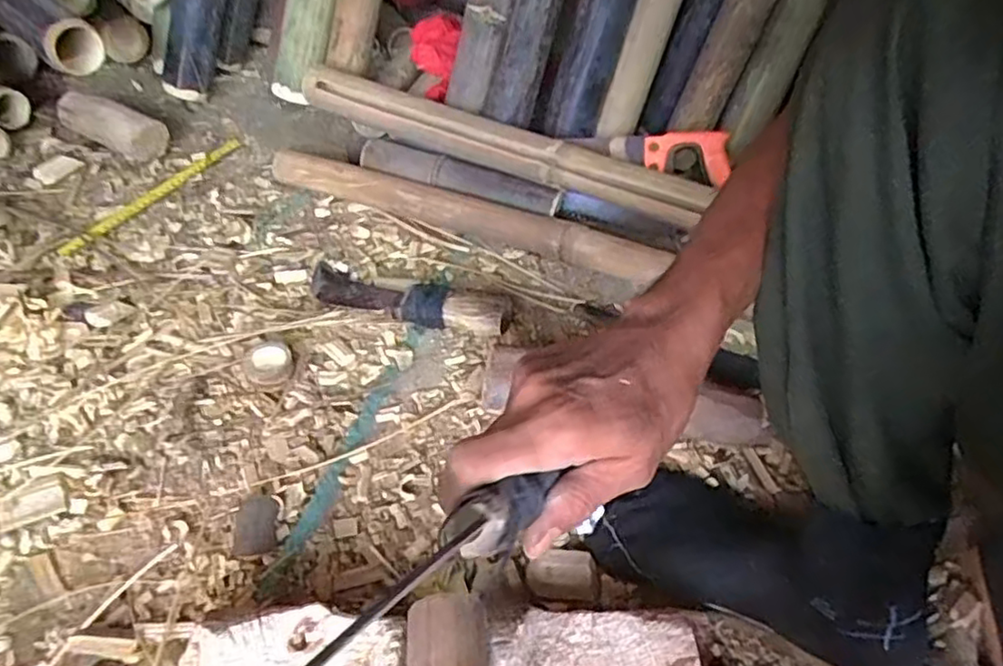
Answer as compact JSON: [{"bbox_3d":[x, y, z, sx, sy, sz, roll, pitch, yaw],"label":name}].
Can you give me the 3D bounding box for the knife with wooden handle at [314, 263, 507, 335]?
[{"bbox_3d":[-0.107,-0.041,0.721,0.234,0.043,0.054,16,46,9],"label":"knife with wooden handle"}]

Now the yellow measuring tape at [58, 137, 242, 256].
[{"bbox_3d":[-0.447,-0.185,0.861,0.025,0.004,0.298,22,48,15],"label":"yellow measuring tape"}]

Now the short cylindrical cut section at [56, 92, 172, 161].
[{"bbox_3d":[-0.531,-0.285,0.904,0.151,0.073,0.060,26,49,18],"label":"short cylindrical cut section"}]

